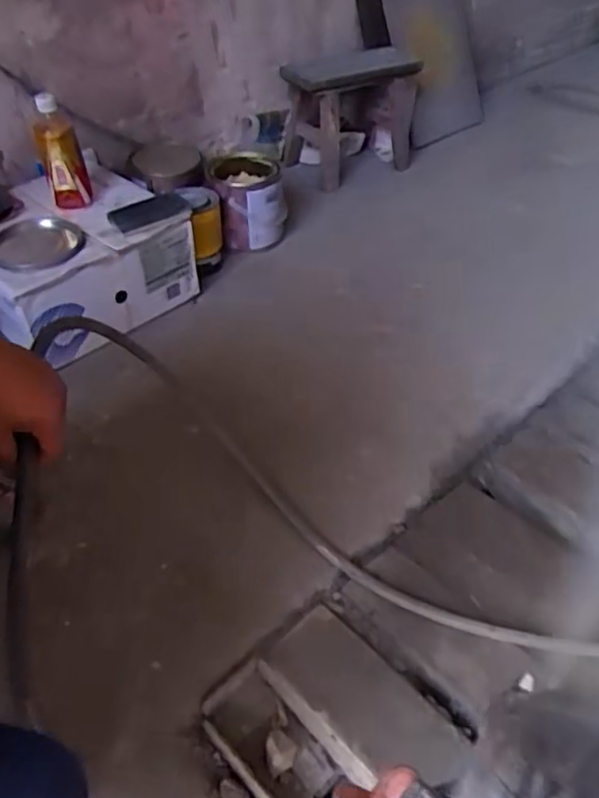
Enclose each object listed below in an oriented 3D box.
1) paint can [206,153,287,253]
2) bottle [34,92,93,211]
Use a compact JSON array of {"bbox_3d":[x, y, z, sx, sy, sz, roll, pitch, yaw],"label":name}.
[{"bbox_3d":[-0.107,-0.404,1.322,0.158,0.162,0.170,-6,44,-5],"label":"paint can"},{"bbox_3d":[-0.404,-0.419,1.070,0.067,0.193,0.055,-17,46,-15],"label":"bottle"}]

